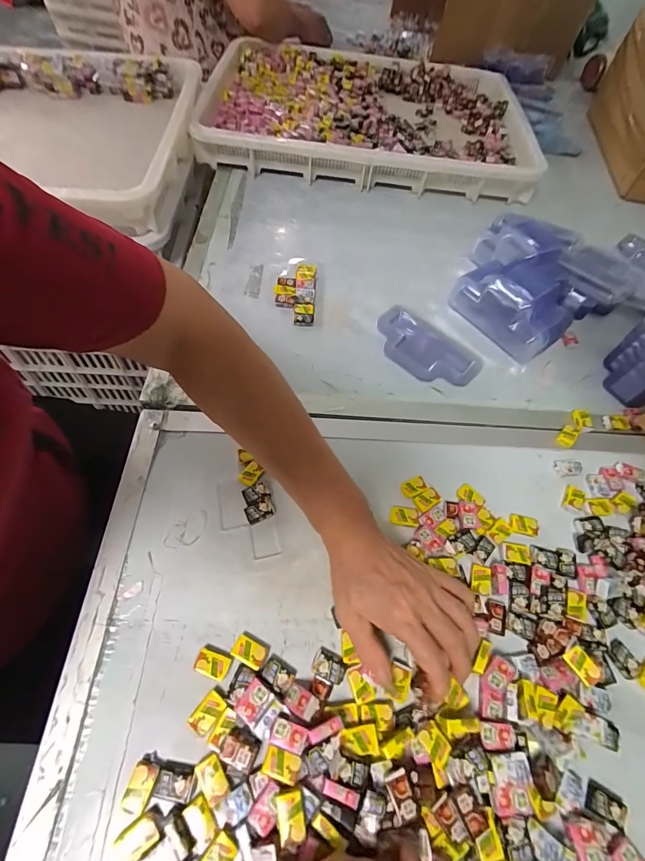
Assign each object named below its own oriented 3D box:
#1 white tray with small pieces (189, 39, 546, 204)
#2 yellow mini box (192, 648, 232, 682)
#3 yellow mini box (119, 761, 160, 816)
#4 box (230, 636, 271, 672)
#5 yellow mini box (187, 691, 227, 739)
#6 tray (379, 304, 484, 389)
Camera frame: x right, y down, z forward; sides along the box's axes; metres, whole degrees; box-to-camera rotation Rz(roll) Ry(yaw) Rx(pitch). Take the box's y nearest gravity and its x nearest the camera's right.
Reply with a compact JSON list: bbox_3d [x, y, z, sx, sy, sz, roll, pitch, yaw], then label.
[{"bbox_3d":[0.087,-0.644,0.795,0.640,0.061,0.480,3,59,-3],"label":"white tray with small pieces"},{"bbox_3d":[-0.088,0.187,0.311,0.027,0.008,0.017,19,59,7],"label":"yellow mini box"},{"bbox_3d":[-0.126,0.247,0.269,0.017,0.004,0.027,17,59,6],"label":"yellow mini box"},{"bbox_3d":[-0.059,0.181,0.317,0.027,0.007,0.018,22,60,9],"label":"box"},{"bbox_3d":[-0.086,0.213,0.293,0.018,0.007,0.025,35,63,16],"label":"yellow mini box"},{"bbox_3d":[0.126,-0.105,0.497,0.082,0.020,0.139,-34,67,-22],"label":"tray"}]

